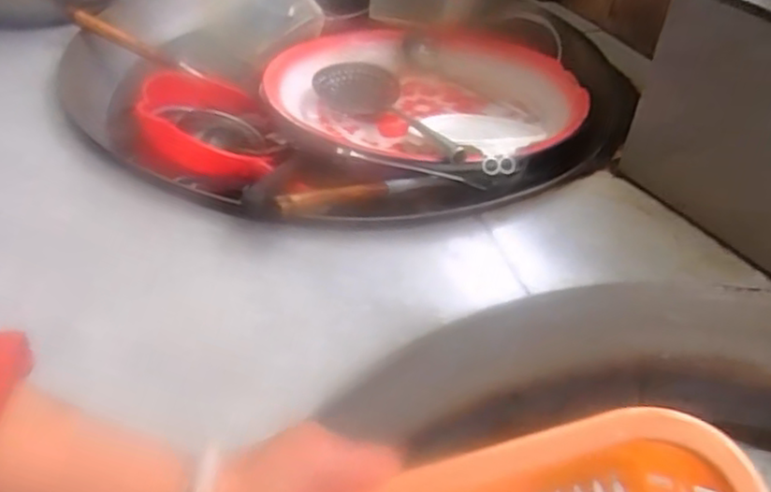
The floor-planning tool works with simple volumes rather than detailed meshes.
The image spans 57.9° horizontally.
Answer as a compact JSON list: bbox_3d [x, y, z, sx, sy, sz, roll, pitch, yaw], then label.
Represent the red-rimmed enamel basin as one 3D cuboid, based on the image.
[{"bbox_3d":[0.078,-0.239,1.038,0.464,0.074,0.461,2,40,-2],"label":"red-rimmed enamel basin"}]

